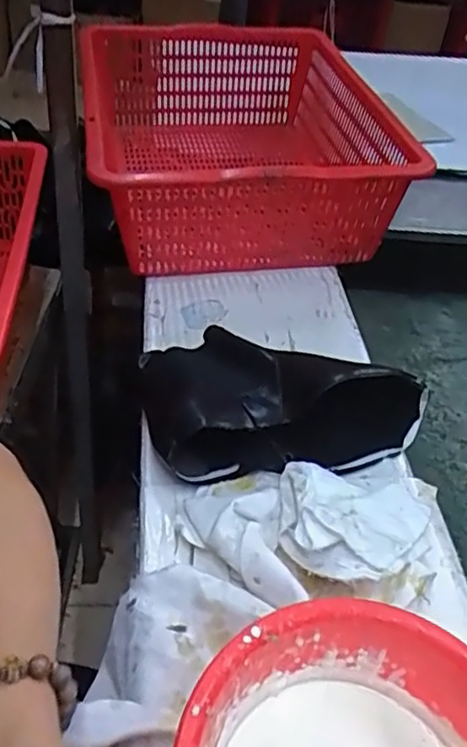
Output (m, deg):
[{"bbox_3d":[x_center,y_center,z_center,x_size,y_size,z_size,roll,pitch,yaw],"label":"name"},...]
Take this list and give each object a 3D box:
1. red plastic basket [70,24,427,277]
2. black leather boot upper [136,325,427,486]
[{"bbox_3d":[-0.013,-0.333,0.895,0.359,0.157,0.560,-4,42,-11],"label":"red plastic basket"},{"bbox_3d":[0.038,0.008,0.569,0.225,0.083,0.165,-9,43,-17],"label":"black leather boot upper"}]

